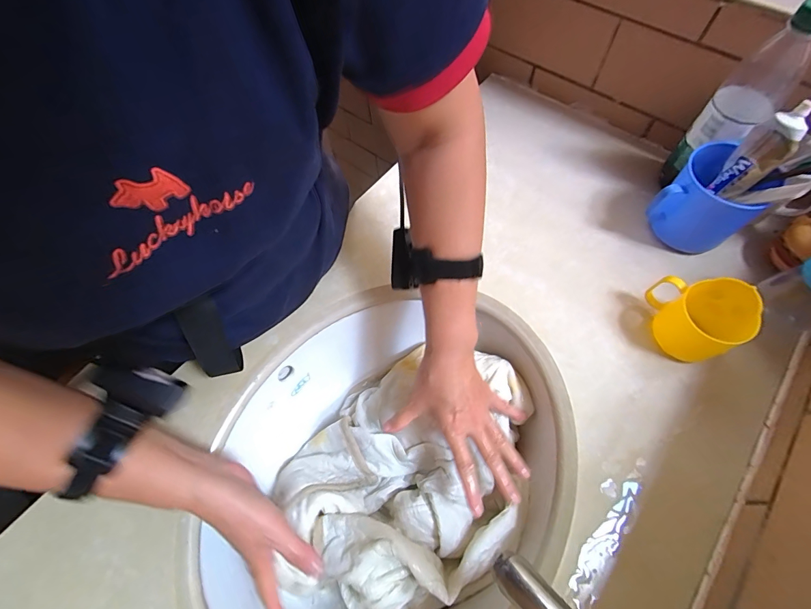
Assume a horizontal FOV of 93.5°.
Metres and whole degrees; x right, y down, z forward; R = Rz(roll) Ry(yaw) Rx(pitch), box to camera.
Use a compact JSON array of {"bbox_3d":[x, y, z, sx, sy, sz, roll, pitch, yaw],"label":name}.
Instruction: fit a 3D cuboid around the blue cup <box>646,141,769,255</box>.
[{"bbox_3d":[0.365,-0.124,0.473,0.092,0.101,0.095,-1,64,2],"label":"blue cup"}]

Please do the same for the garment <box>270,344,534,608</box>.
[{"bbox_3d":[0.009,0.204,0.465,0.258,0.073,0.329,35,71,17],"label":"garment"}]

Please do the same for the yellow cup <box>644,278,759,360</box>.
[{"bbox_3d":[0.324,0.012,0.421,0.066,0.077,0.094,-10,64,-2],"label":"yellow cup"}]

